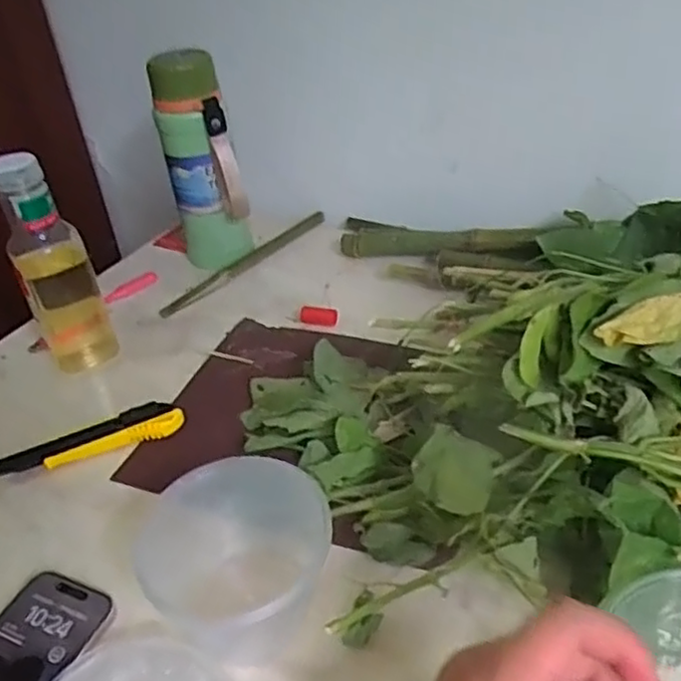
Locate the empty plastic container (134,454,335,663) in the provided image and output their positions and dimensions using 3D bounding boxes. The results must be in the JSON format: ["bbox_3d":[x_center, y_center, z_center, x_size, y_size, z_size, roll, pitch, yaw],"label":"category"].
[{"bbox_3d":[-0.058,0.132,0.425,0.097,0.073,0.100,-4,35,3],"label":"empty plastic container"}]

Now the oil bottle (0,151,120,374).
[{"bbox_3d":[-0.266,-0.070,0.649,0.068,0.207,0.053,-19,37,-18],"label":"oil bottle"}]

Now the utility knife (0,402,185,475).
[{"bbox_3d":[-0.209,0.082,0.585,0.153,0.024,0.035,-13,36,-11],"label":"utility knife"}]

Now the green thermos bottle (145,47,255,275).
[{"bbox_3d":[-0.148,-0.182,0.758,0.077,0.234,0.070,-13,36,-11],"label":"green thermos bottle"}]

